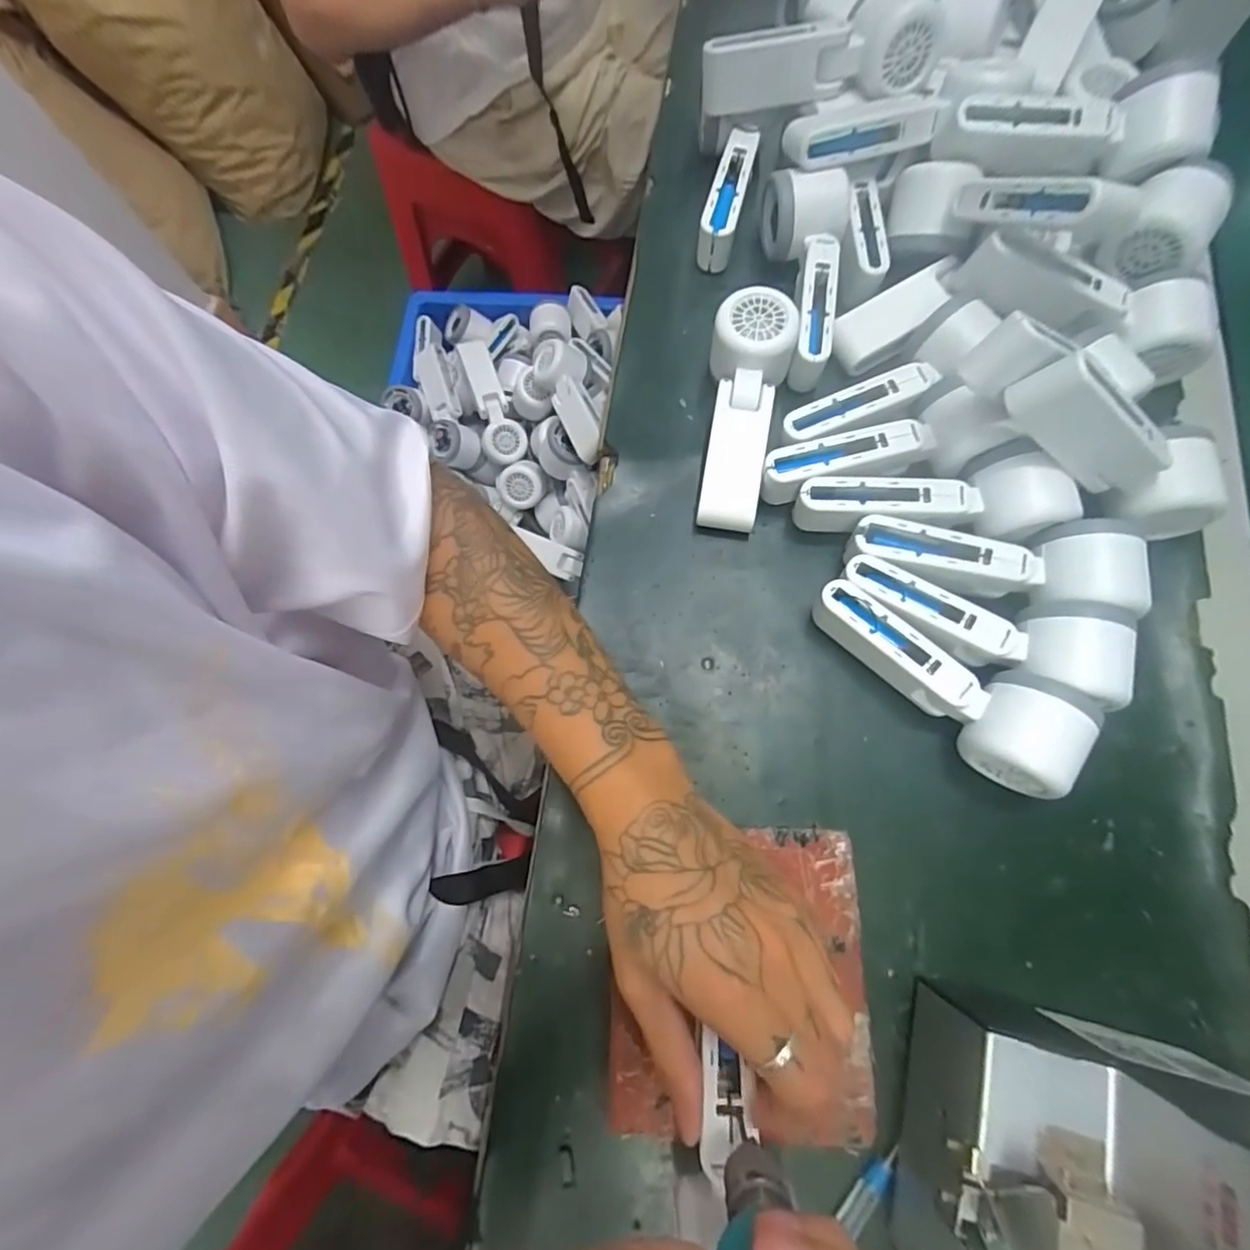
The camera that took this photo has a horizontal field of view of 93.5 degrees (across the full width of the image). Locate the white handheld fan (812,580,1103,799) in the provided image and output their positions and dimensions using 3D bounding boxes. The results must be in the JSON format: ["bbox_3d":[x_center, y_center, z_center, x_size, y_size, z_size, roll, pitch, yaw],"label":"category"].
[{"bbox_3d":[0.187,0.032,0.355,0.163,0.057,0.061,34,78,11],"label":"white handheld fan"}]

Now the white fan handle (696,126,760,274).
[{"bbox_3d":[0.080,-0.332,0.457,0.026,0.046,0.095,14,75,6],"label":"white fan handle"}]

